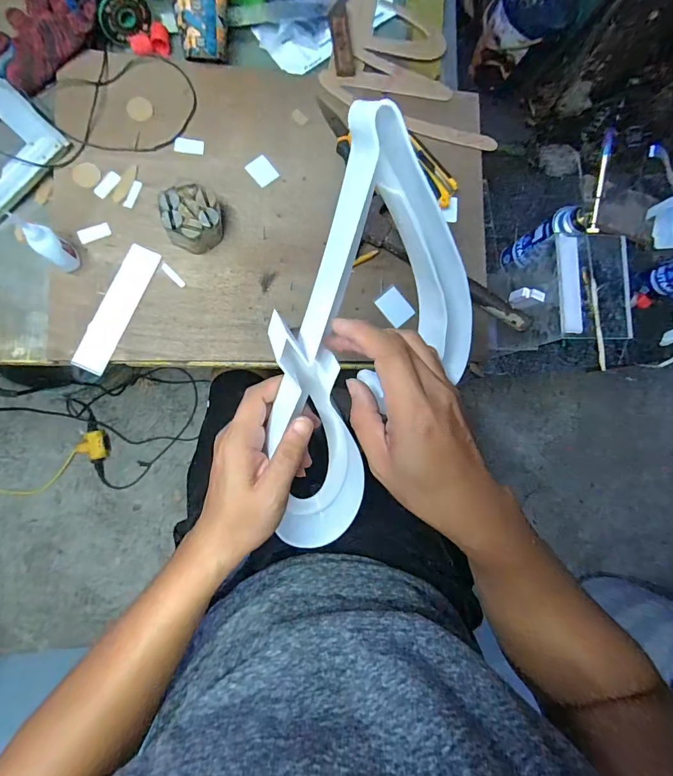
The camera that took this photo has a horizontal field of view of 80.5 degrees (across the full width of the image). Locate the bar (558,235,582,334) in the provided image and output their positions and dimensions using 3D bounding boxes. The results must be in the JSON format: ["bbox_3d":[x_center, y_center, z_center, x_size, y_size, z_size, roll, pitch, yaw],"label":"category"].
[{"bbox_3d":[0.345,-0.155,0.584,0.030,0.008,0.147,0,87,-8],"label":"bar"}]

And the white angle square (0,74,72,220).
[{"bbox_3d":[-0.486,-0.352,0.500,0.260,0.016,0.151,44,82,-4],"label":"white angle square"}]

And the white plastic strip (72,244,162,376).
[{"bbox_3d":[-0.285,-0.103,0.518,0.042,0.009,0.174,24,84,-6],"label":"white plastic strip"}]

